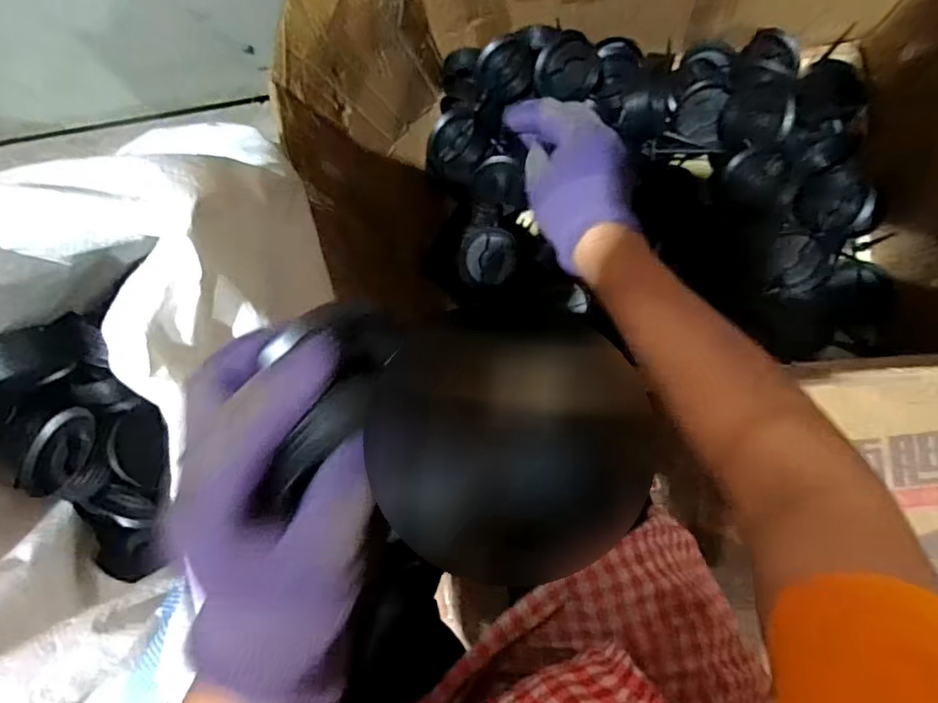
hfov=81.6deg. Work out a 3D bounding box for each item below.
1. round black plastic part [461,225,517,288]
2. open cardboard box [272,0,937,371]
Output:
[{"bbox_3d":[0.024,-0.119,0.687,0.067,0.018,0.071,0,88,10],"label":"round black plastic part"},{"bbox_3d":[0.181,-0.214,0.567,0.656,0.312,0.397,-2,88,10],"label":"open cardboard box"}]

